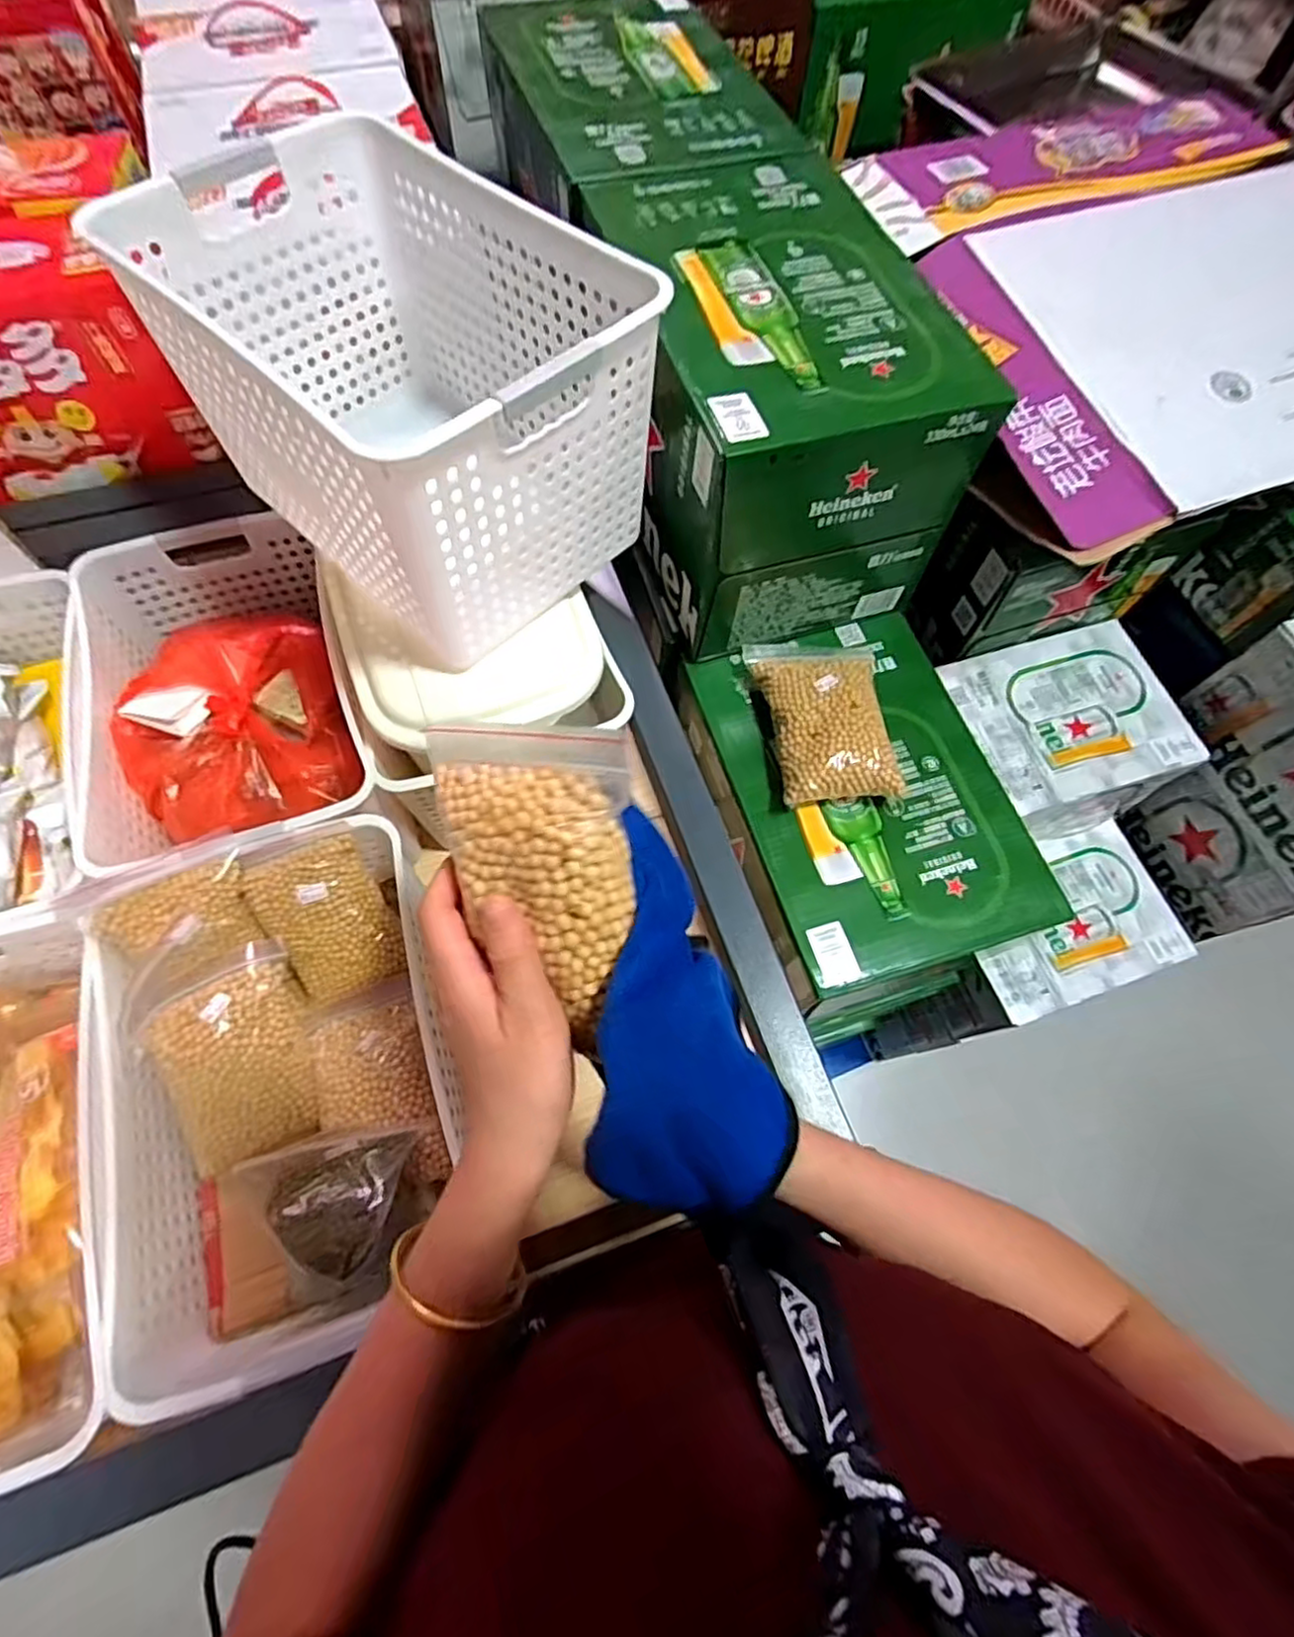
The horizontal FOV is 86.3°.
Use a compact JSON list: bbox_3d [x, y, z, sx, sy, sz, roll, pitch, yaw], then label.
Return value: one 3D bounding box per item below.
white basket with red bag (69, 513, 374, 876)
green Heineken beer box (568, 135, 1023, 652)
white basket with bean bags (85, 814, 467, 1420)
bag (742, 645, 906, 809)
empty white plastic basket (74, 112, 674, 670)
[{"bbox_3d":[-0.412,-0.125,0.677,0.228,0.122,0.376,-21,72,-10],"label":"white basket with red bag"},{"bbox_3d":[0.107,-0.402,0.652,0.247,0.224,0.381,-16,71,-8],"label":"green Heineken beer box"},{"bbox_3d":[-0.297,0.202,0.535,0.194,0.100,0.364,-12,71,-7],"label":"white basket with bean bags"},{"bbox_3d":[0.166,-0.103,0.640,0.113,0.051,0.185,-5,70,-4],"label":"bag"},{"bbox_3d":[-0.187,-0.334,0.544,0.354,0.225,0.236,42,74,12],"label":"empty white plastic basket"}]

